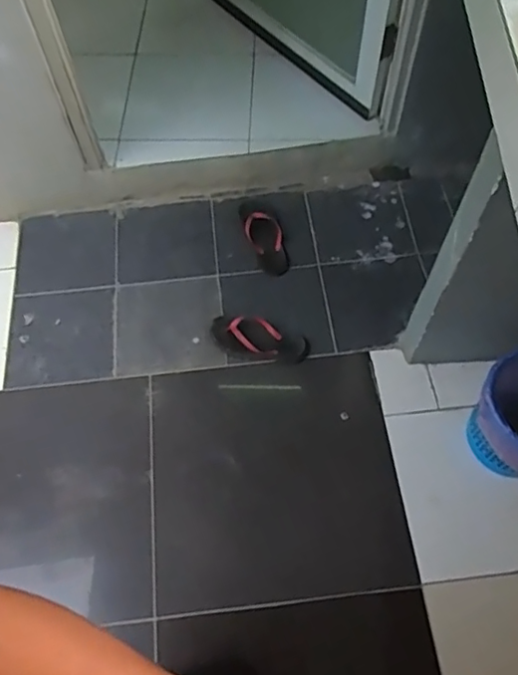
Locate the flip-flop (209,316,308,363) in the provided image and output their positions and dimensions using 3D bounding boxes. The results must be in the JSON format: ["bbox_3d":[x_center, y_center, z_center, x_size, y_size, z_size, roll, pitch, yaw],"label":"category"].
[{"bbox_3d":[0.003,0.001,1.605,0.269,0.039,0.107,8,62,6],"label":"flip-flop"}]

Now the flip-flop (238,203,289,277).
[{"bbox_3d":[0.018,-0.316,1.768,0.107,0.033,0.282,-19,63,-9],"label":"flip-flop"}]

